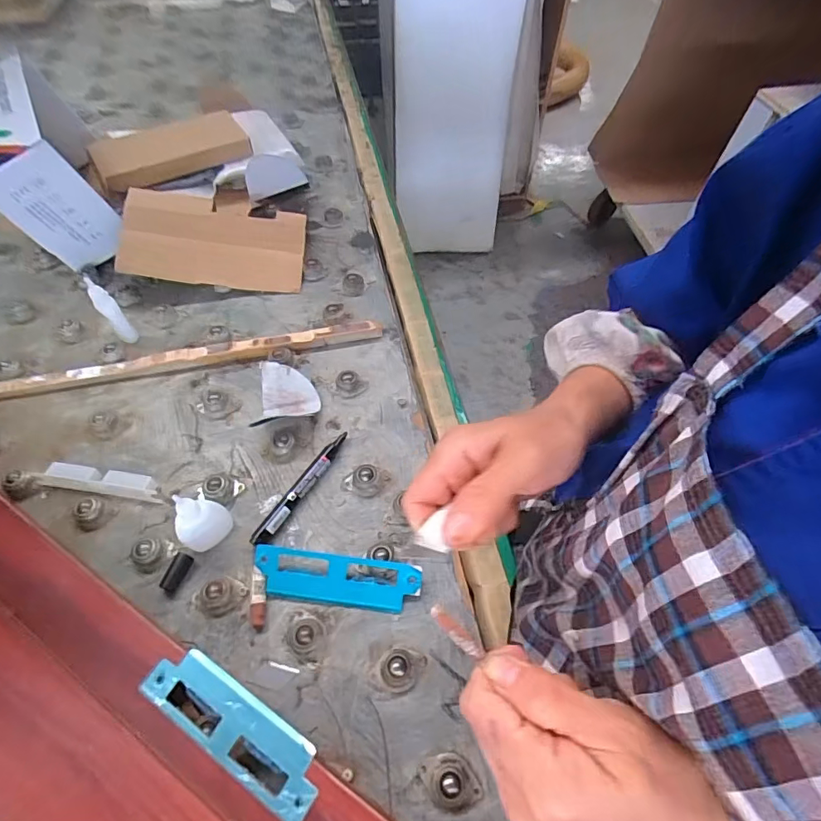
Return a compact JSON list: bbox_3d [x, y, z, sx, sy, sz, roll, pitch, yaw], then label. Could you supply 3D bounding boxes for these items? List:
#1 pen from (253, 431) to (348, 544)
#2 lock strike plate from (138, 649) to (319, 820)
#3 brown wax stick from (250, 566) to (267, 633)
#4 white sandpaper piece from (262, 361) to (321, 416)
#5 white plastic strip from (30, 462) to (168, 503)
[{"bbox_3d":[-0.102,0.073,0.456,0.017,0.015,0.132,27,60,17],"label":"pen"},{"bbox_3d":[-0.121,0.214,0.325,0.141,0.007,0.040,27,60,18],"label":"lock strike plate"},{"bbox_3d":[-0.127,0.158,0.400,0.014,0.014,0.047,-5,56,-3],"label":"brown wax stick"},{"bbox_3d":[-0.129,-0.024,0.513,0.059,0.005,0.057,-1,84,-5],"label":"white sandpaper piece"},{"bbox_3d":[-0.300,0.068,0.459,0.125,0.018,0.020,7,56,5],"label":"white plastic strip"}]

